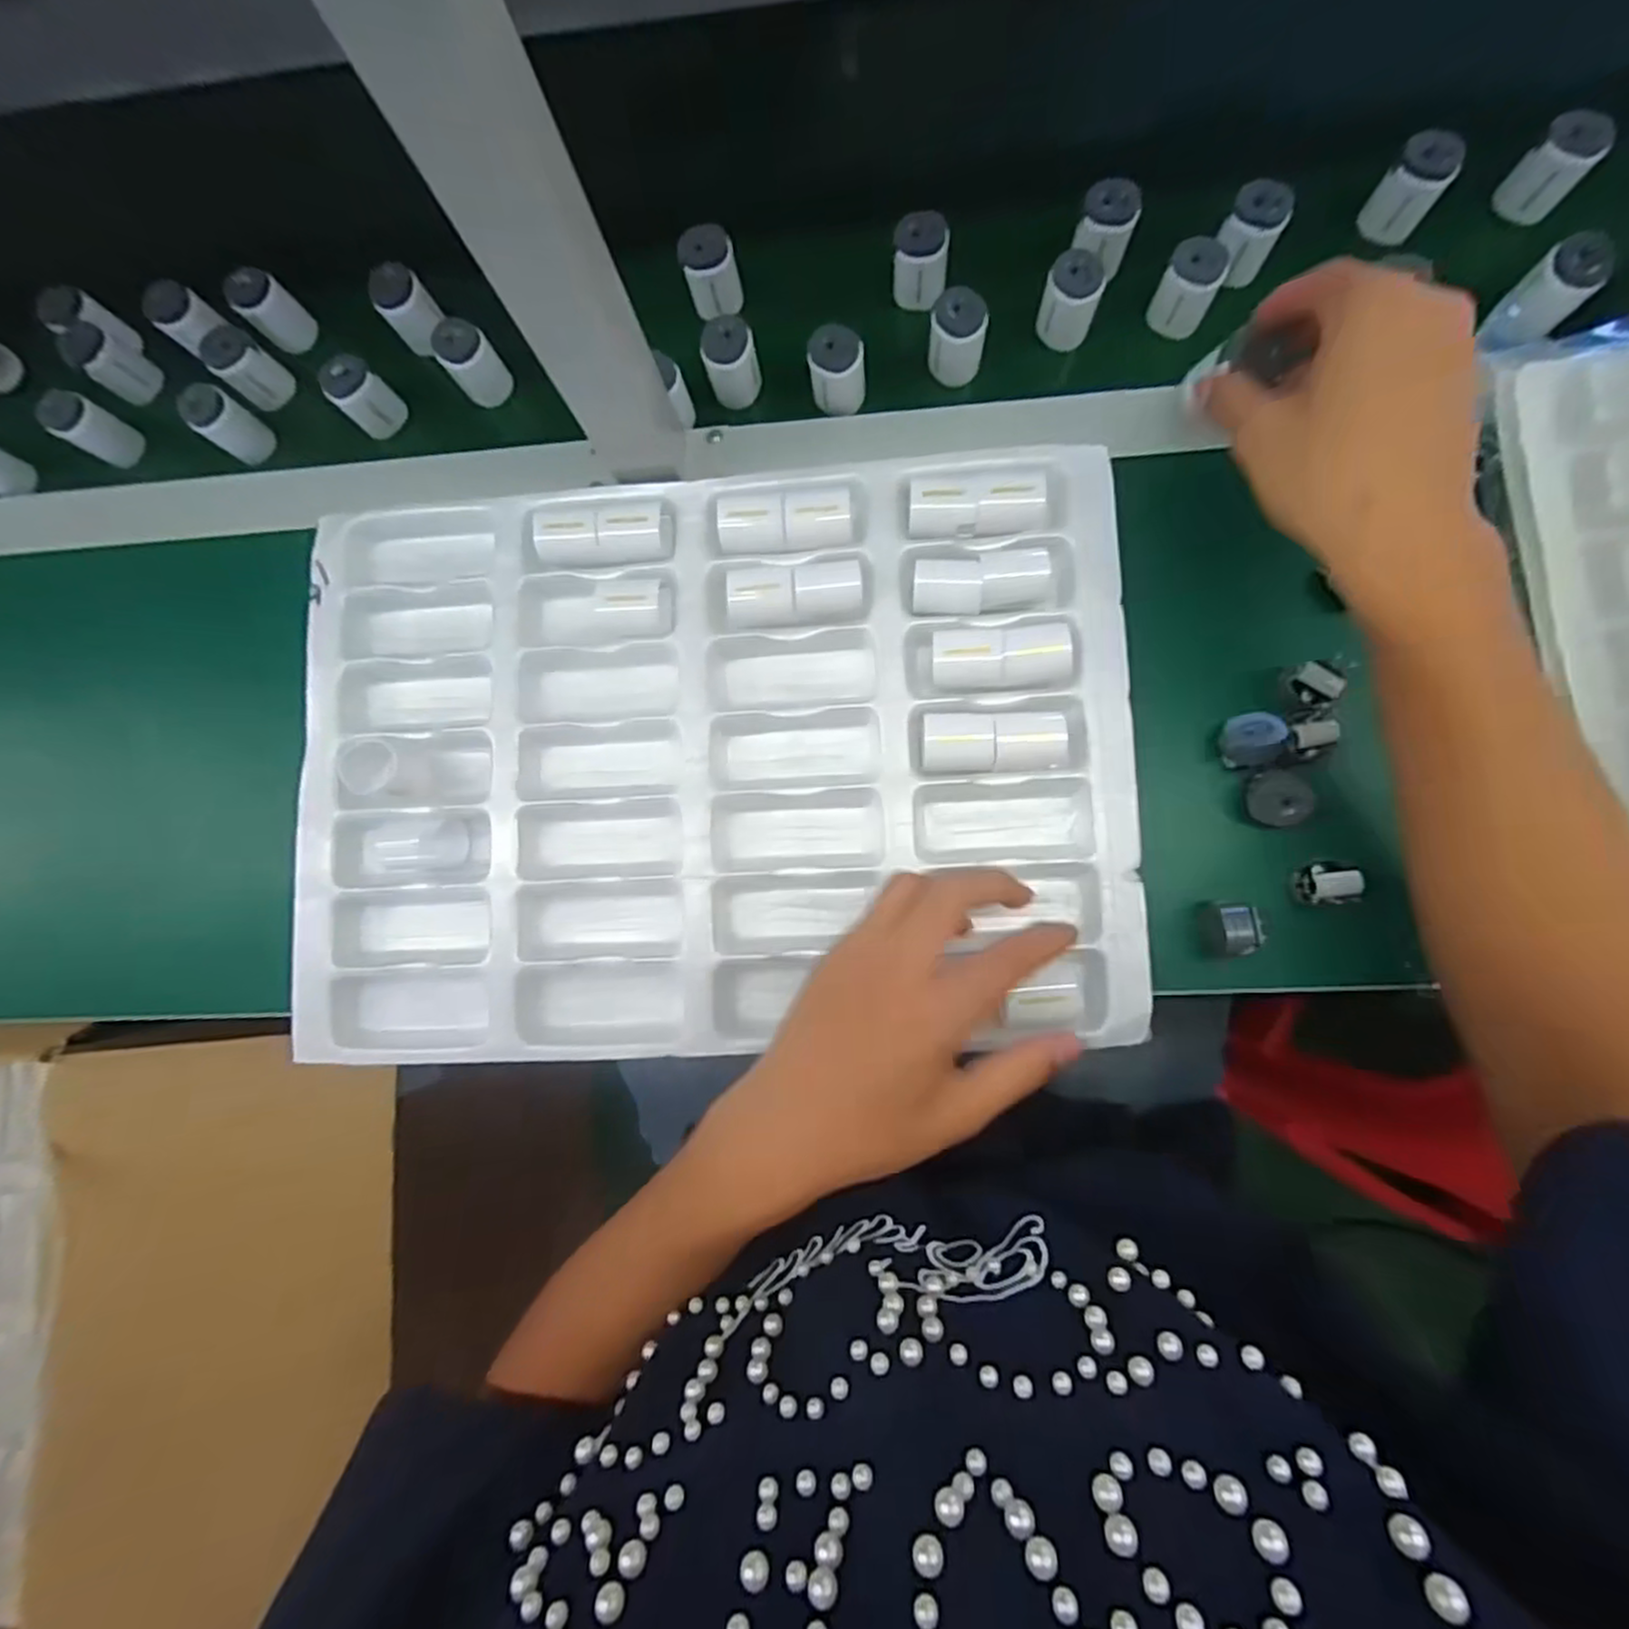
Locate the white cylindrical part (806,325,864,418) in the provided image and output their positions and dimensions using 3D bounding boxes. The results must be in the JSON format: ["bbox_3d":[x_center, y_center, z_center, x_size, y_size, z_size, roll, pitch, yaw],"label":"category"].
[{"bbox_3d":[0.013,-0.255,0.417,0.031,0.042,0.026,3,88,5],"label":"white cylindrical part"}]

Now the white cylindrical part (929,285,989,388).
[{"bbox_3d":[0.081,-0.272,0.412,0.031,0.046,0.024,11,89,5],"label":"white cylindrical part"}]

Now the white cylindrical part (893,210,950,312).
[{"bbox_3d":[0.061,-0.319,0.418,0.031,0.036,0.029,0,88,4],"label":"white cylindrical part"}]

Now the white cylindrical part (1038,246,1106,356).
[{"bbox_3d":[0.145,-0.292,0.408,0.030,0.037,0.033,0,88,4],"label":"white cylindrical part"}]

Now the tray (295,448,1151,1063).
[{"bbox_3d":[-0.060,-0.030,0.404,0.447,0.045,0.308,-3,86,5],"label":"tray"}]

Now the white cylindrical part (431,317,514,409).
[{"bbox_3d":[-0.206,-0.273,0.437,0.029,0.043,0.026,-37,86,2],"label":"white cylindrical part"}]

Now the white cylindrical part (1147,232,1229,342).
[{"bbox_3d":[0.207,-0.292,0.401,0.029,0.039,0.028,0,88,4],"label":"white cylindrical part"}]

